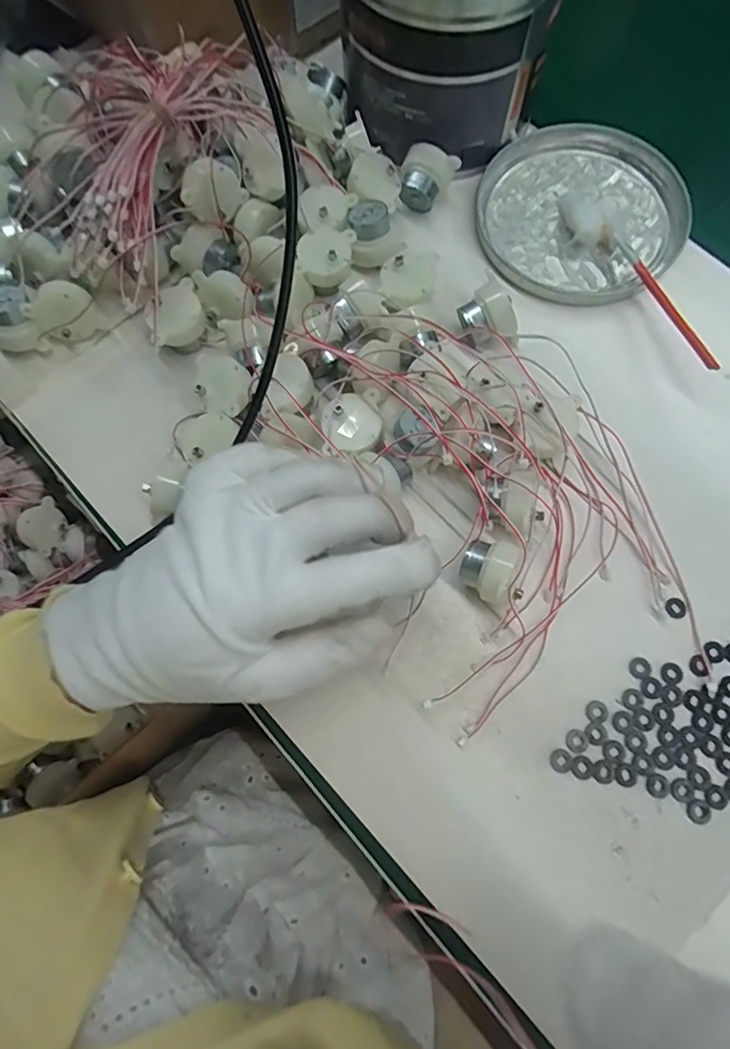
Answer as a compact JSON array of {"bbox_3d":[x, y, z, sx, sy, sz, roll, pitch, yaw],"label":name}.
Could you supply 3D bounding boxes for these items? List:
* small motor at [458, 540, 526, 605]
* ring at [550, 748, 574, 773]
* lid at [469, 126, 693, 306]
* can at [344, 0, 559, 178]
[{"bbox_3d":[0.061,0.023,0.266,0.026,0.033,0.025,30,77,10],"label":"small motor"},{"bbox_3d":[0.095,0.114,0.254,0.011,0.004,0.010,0,74,2],"label":"ring"},{"bbox_3d":[0.139,-0.203,0.341,0.128,0.013,0.127,0,74,2],"label":"lid"},{"bbox_3d":[0.049,-0.311,0.326,0.124,0.105,0.141,-5,74,0],"label":"can"}]

